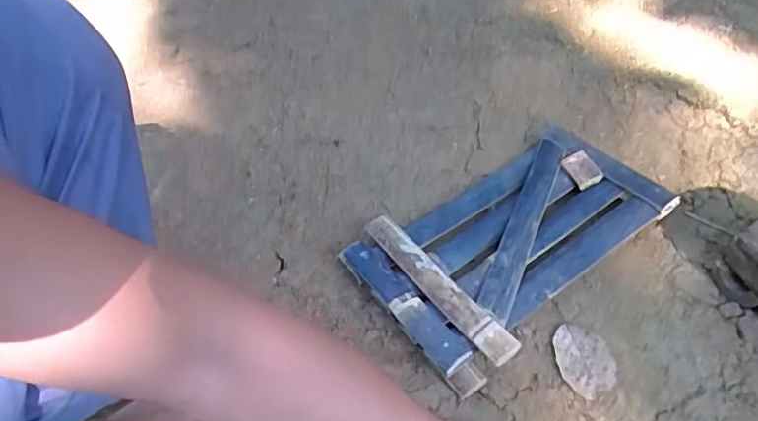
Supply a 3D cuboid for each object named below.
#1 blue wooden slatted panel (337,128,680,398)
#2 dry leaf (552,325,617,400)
[{"bbox_3d":[0.152,0.027,0.670,0.344,0.040,0.211,-33,54,-21],"label":"blue wooden slatted panel"},{"bbox_3d":[0.209,0.152,0.576,0.054,0.006,0.077,-7,49,1],"label":"dry leaf"}]

